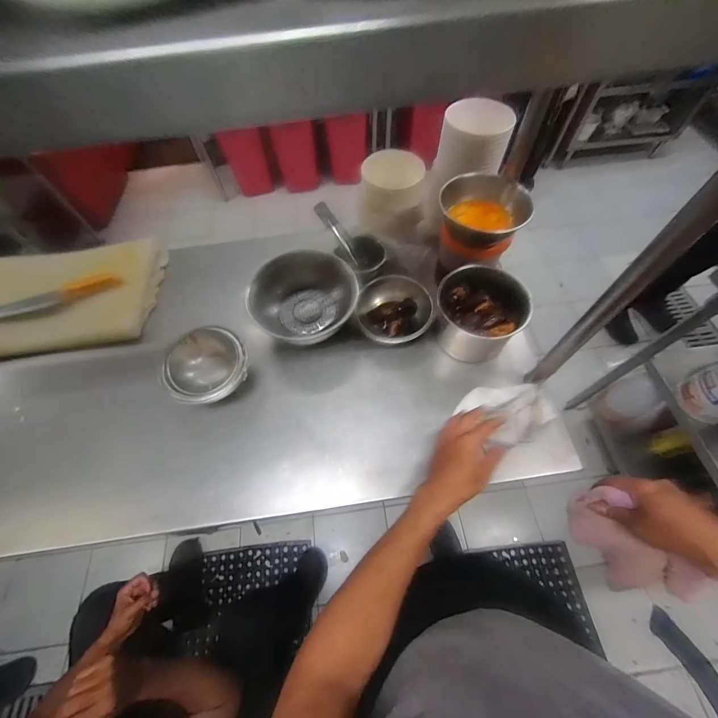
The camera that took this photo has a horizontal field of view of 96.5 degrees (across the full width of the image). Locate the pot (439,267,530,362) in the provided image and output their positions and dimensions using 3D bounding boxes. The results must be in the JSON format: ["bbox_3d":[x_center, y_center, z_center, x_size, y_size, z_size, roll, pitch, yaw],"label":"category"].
[{"bbox_3d":[0.242,-0.092,0.658,0.167,0.115,0.152,-1,61,2],"label":"pot"}]

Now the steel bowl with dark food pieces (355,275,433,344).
[{"bbox_3d":[0.079,-0.098,0.695,0.159,0.072,0.145,-1,61,2],"label":"steel bowl with dark food pieces"}]

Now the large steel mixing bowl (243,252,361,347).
[{"bbox_3d":[-0.116,-0.123,0.694,0.212,0.118,0.192,-35,65,-16],"label":"large steel mixing bowl"}]

